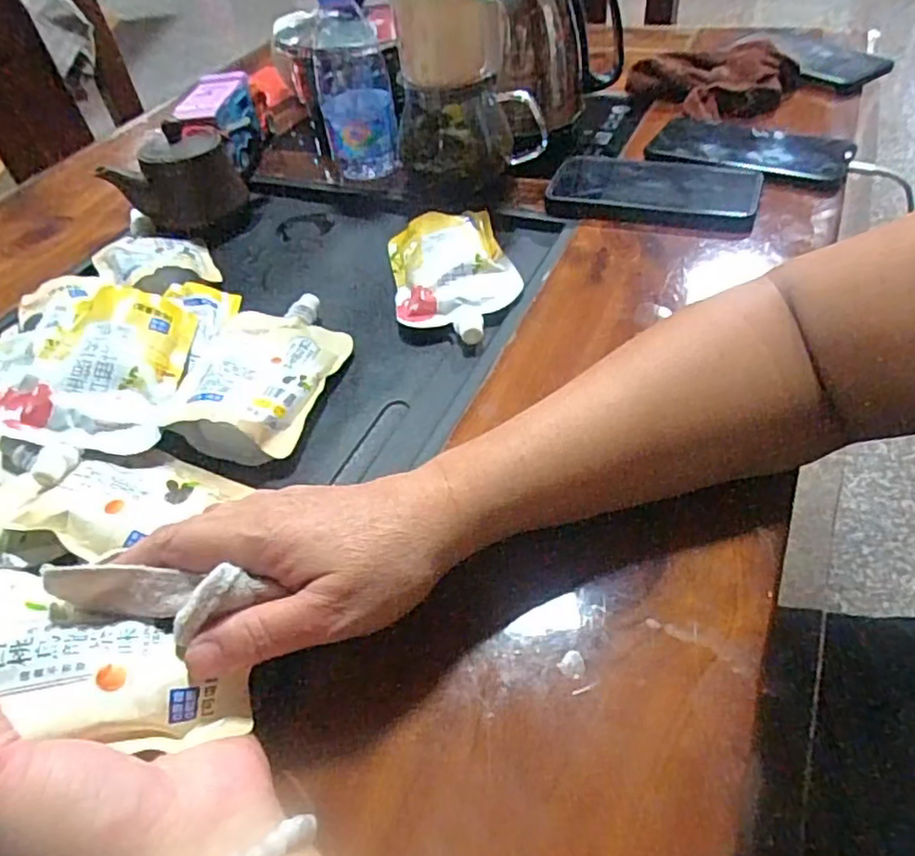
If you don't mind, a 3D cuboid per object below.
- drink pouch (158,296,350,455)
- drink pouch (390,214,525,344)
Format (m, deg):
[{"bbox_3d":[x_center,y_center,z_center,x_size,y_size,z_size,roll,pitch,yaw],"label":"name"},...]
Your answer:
[{"bbox_3d":[-0.131,-0.041,0.453,0.088,0.036,0.138,5,48,12],"label":"drink pouch"},{"bbox_3d":[-0.004,-0.121,0.508,0.091,0.028,0.149,-8,46,0],"label":"drink pouch"}]

